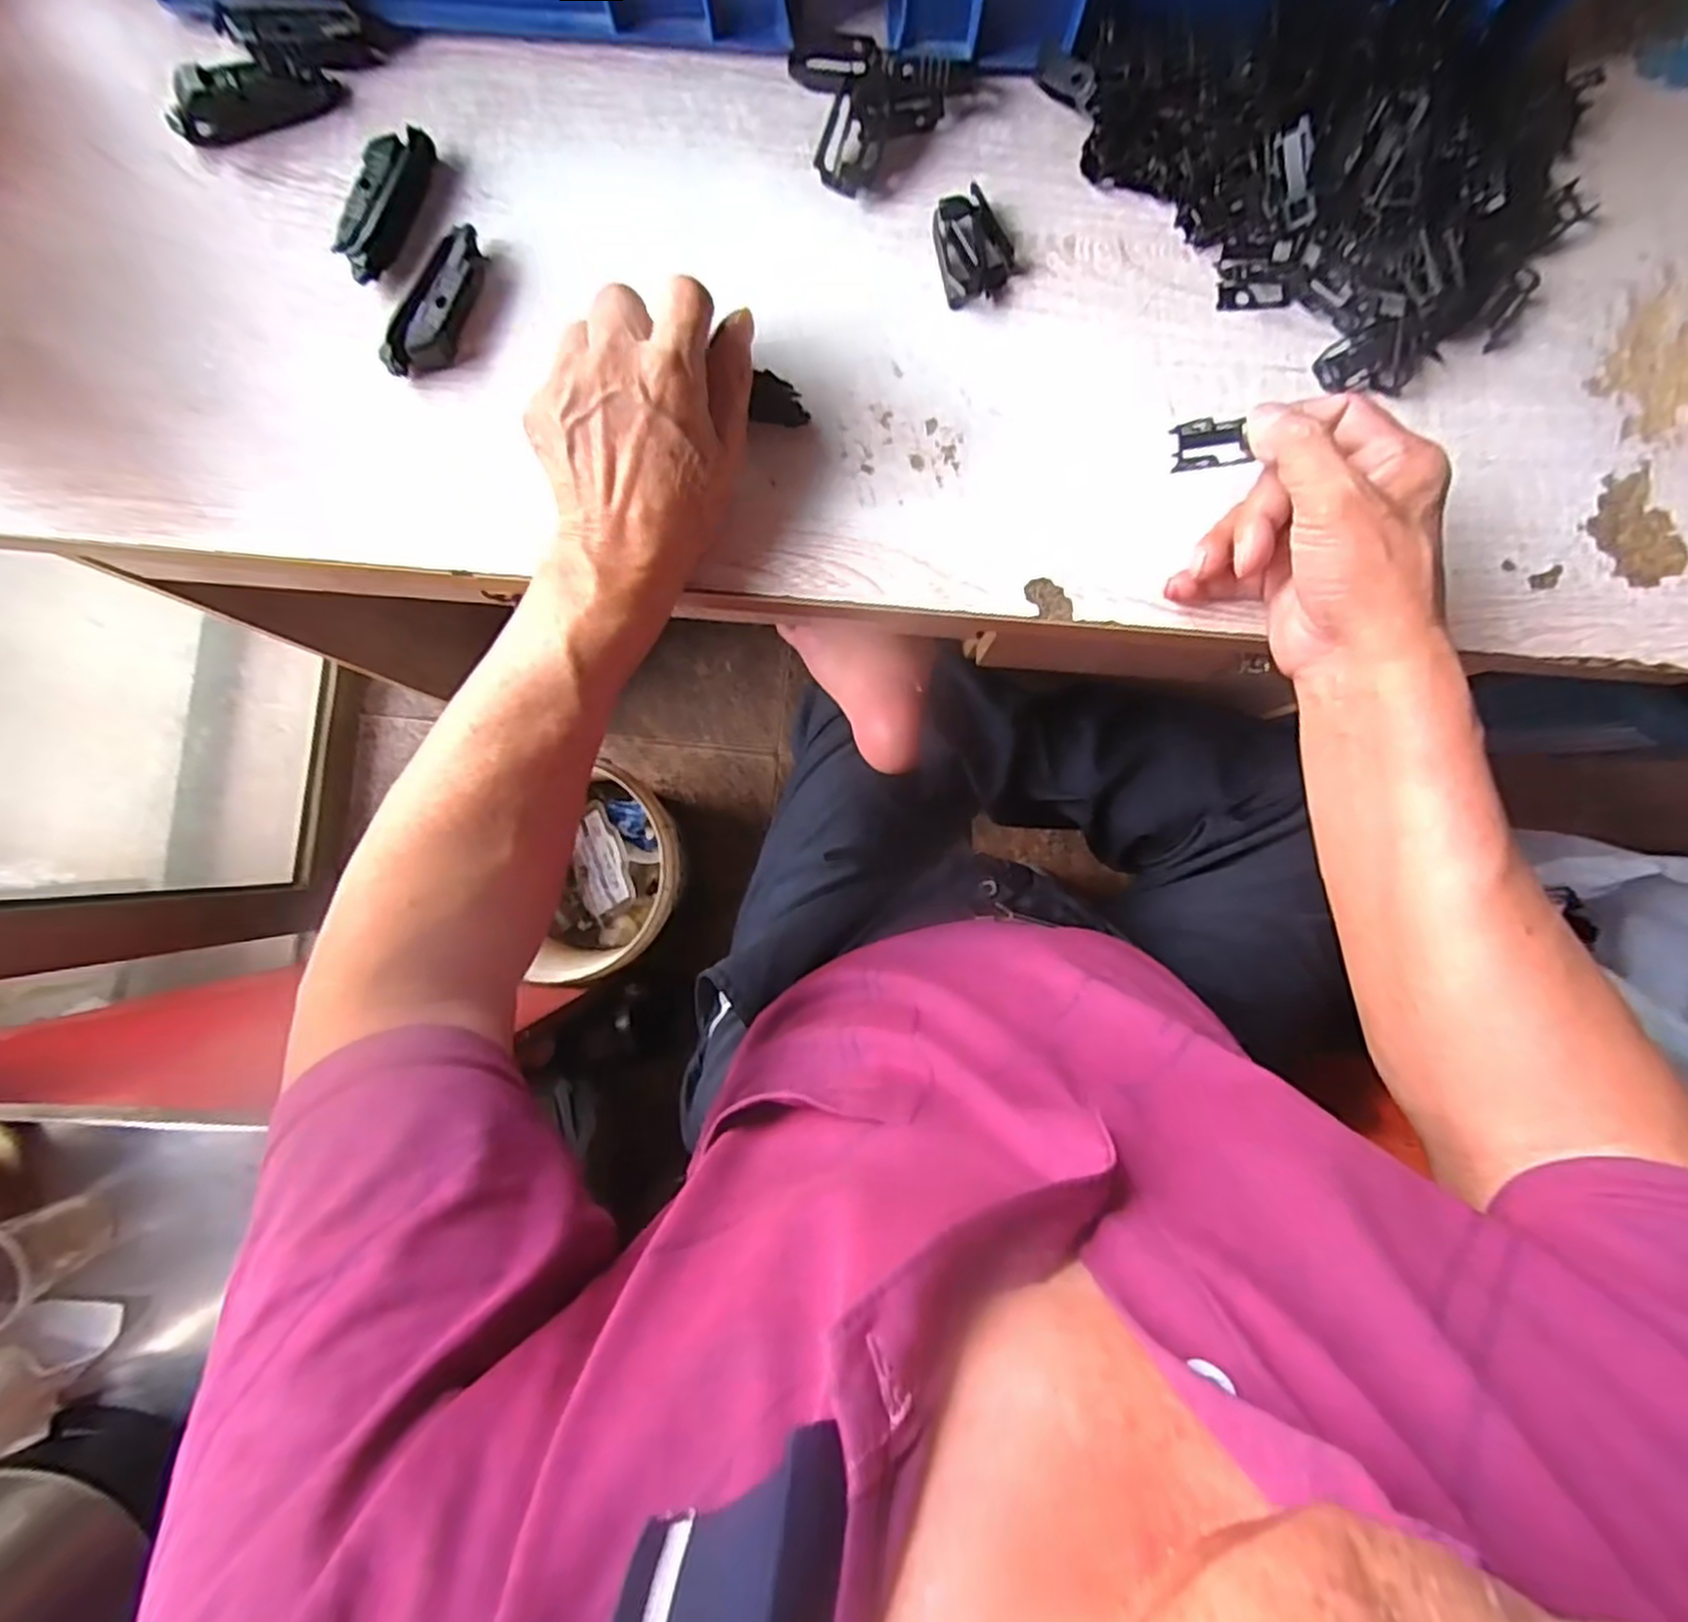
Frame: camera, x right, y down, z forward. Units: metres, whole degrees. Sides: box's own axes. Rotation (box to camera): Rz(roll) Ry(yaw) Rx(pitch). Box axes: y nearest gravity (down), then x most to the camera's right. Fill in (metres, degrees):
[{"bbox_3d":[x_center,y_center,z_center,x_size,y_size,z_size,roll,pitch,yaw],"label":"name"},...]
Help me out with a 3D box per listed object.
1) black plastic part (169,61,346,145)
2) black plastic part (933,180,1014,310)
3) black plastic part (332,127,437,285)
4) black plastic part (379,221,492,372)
[{"bbox_3d":[-0.292,-0.351,0.380,0.078,0.026,0.022,-17,88,-2],"label":"black plastic part"},{"bbox_3d":[0.066,-0.287,0.391,0.039,0.012,0.051,-16,88,-1],"label":"black plastic part"},{"bbox_3d":[-0.227,-0.301,0.380,0.021,0.016,0.077,23,87,0],"label":"black plastic part"},{"bbox_3d":[-0.200,-0.249,0.379,0.023,0.018,0.077,25,87,0],"label":"black plastic part"}]

